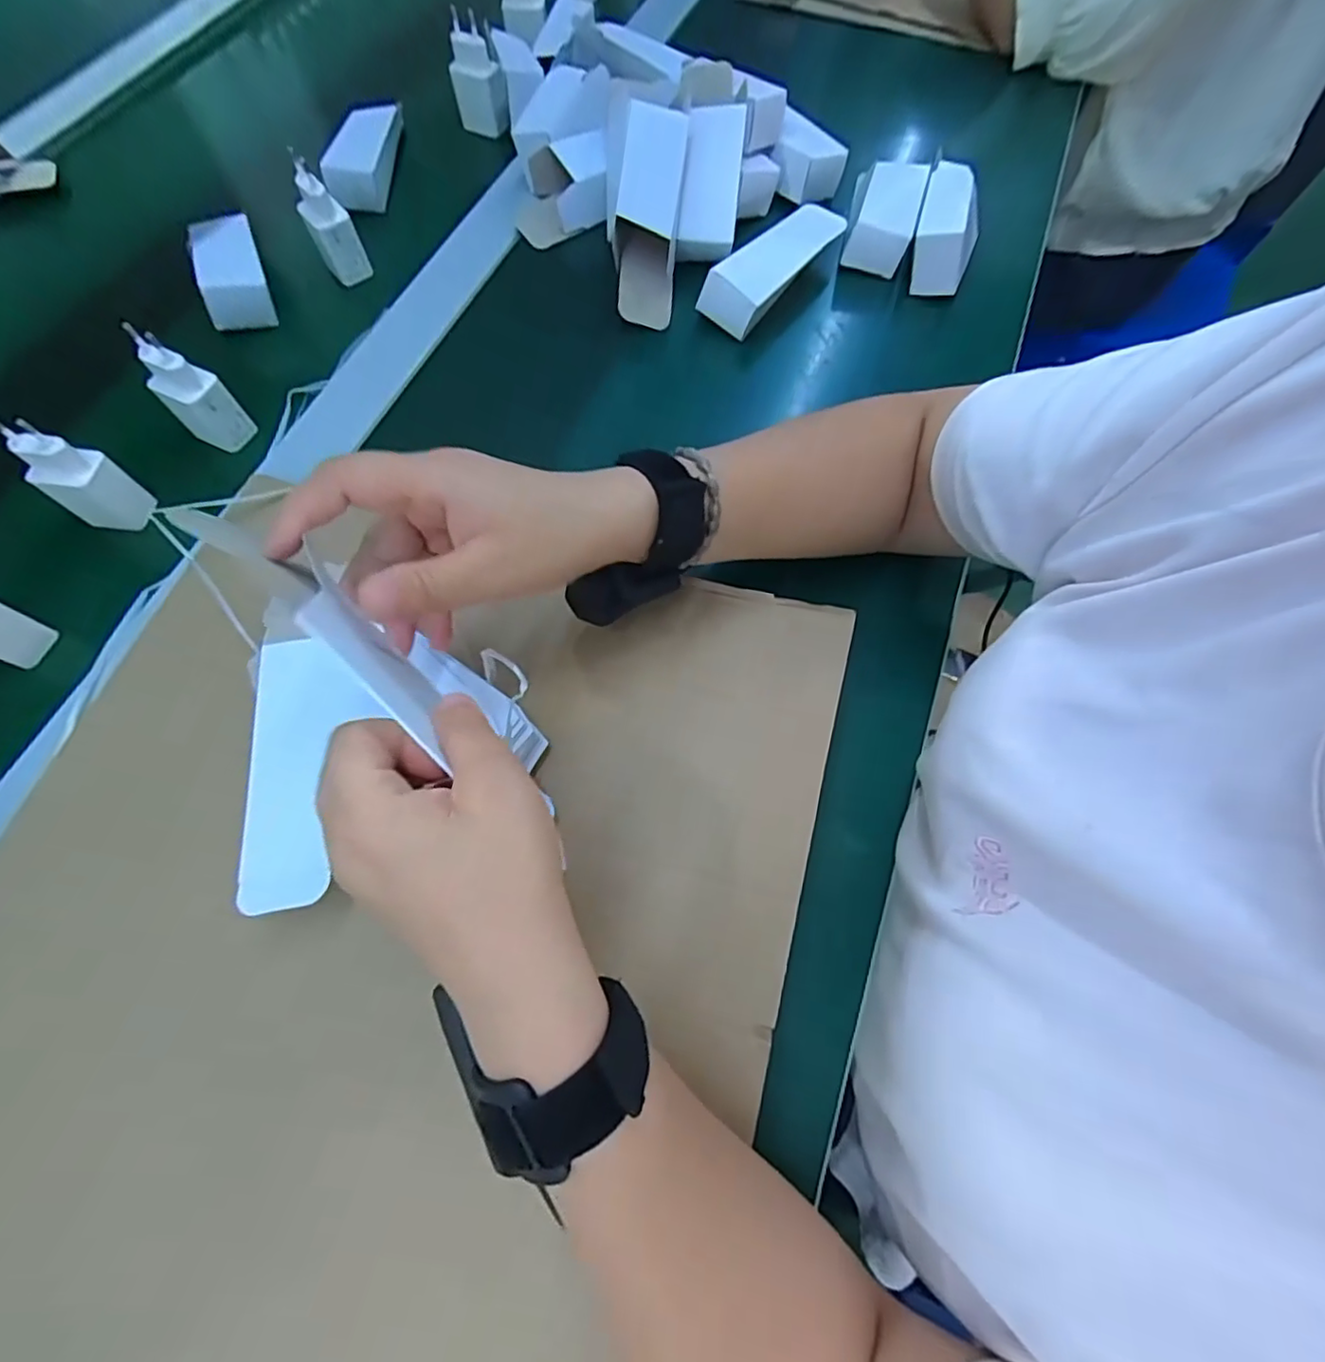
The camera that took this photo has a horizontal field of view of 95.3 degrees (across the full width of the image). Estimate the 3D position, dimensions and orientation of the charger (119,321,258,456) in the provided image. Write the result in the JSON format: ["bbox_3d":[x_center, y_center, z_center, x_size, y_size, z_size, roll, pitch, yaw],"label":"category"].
[{"bbox_3d":[-0.308,-0.190,0.394,0.037,0.070,0.025,21,68,7],"label":"charger"}]

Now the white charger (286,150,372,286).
[{"bbox_3d":[-0.256,-0.353,0.464,0.032,0.077,0.030,-26,70,-12],"label":"white charger"}]

